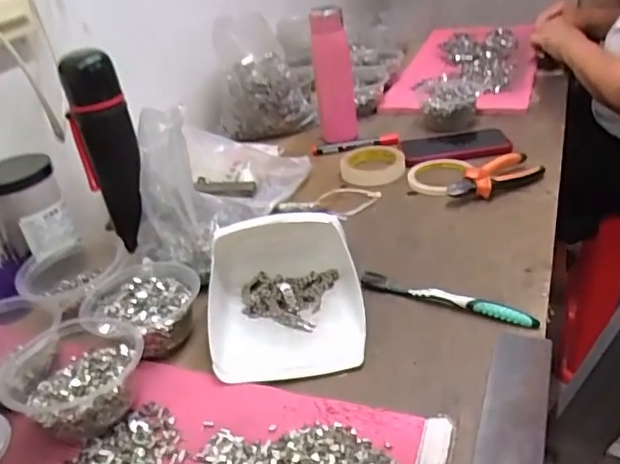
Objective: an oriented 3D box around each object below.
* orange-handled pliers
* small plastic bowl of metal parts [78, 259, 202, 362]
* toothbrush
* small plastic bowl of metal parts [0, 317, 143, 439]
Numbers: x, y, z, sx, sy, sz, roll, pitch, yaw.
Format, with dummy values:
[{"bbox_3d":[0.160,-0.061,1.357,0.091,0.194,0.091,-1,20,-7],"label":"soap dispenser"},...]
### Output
[{"bbox_3d":[0.249,-0.075,0.784,0.137,0.031,0.050,-20,34,-20],"label":"orange-handled pliers"},{"bbox_3d":[-0.173,0.078,0.610,0.112,0.042,0.108,12,37,27],"label":"small plastic bowl of metal parts"},{"bbox_3d":[0.139,0.068,0.597,0.184,0.016,0.017,12,36,27],"label":"toothbrush"},{"bbox_3d":[-0.209,0.128,0.517,0.117,0.059,0.125,-21,35,-21],"label":"small plastic bowl of metal parts"}]

